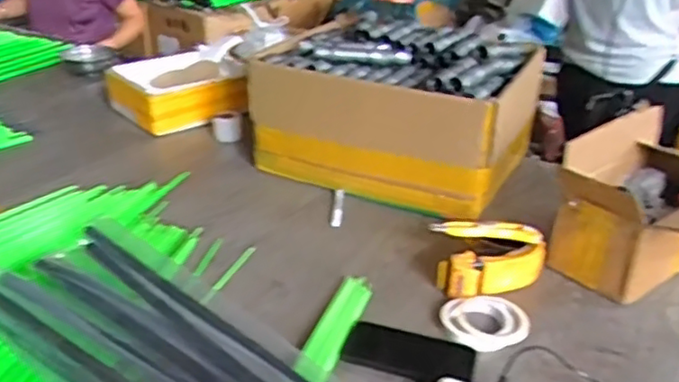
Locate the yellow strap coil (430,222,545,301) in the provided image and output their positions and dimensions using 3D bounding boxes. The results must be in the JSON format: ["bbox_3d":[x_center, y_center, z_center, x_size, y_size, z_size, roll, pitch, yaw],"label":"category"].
[{"bbox_3d":[0.209,0.106,0.981,0.164,0.084,0.112,11,30,16],"label":"yellow strap coil"}]

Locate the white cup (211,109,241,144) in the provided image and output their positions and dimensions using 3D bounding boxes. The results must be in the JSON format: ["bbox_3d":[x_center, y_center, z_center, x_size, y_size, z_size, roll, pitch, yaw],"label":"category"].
[{"bbox_3d":[-0.237,-0.138,1.433,0.060,0.046,0.059,1,28,-1],"label":"white cup"}]

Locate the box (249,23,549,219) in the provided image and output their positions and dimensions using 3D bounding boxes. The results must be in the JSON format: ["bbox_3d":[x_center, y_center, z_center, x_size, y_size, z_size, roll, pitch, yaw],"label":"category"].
[{"bbox_3d":[0.103,-0.148,1.263,0.454,0.245,0.282,16,32,25],"label":"box"}]

